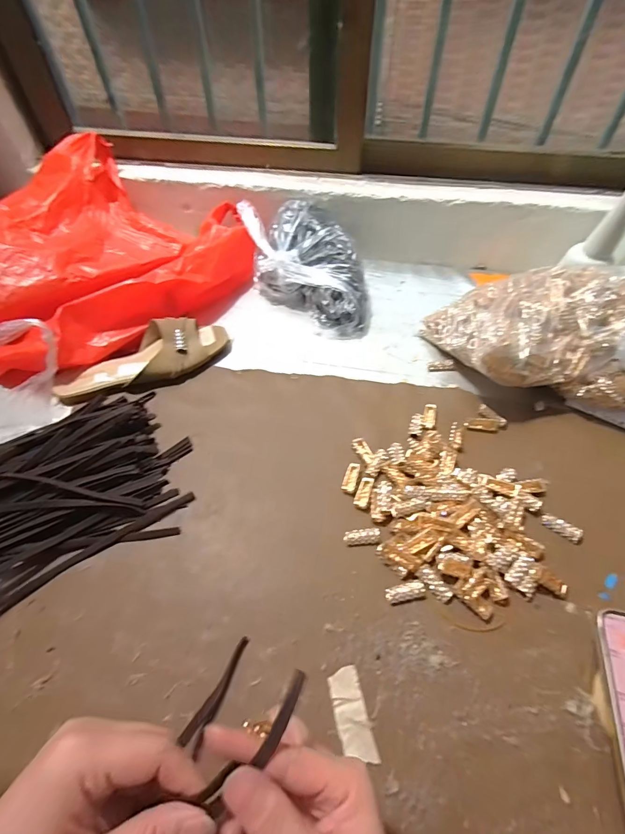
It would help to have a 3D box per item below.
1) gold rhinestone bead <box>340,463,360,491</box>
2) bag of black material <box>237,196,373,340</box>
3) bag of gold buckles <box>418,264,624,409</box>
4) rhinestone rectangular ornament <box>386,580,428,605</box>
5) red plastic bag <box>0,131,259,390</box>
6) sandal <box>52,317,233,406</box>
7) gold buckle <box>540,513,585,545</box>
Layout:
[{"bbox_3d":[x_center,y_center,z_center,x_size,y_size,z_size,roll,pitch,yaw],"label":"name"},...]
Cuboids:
[{"bbox_3d":[0.044,0.069,0.432,0.015,0.004,0.035,15,54,11],"label":"gold rhinestone bead"},{"bbox_3d":[-0.009,-0.247,0.623,0.146,0.099,0.266,-22,55,-16],"label":"bag of black material"},{"bbox_3d":[0.308,-0.104,0.491,0.283,0.120,0.180,3,52,3],"label":"bag of gold buckles"},{"bbox_3d":[0.089,0.166,0.357,0.039,0.004,0.016,-11,53,-8],"label":"rhinestone rectangular ornament"},{"bbox_3d":[-0.341,-0.259,0.599,0.356,0.149,0.471,25,56,18],"label":"red plastic bag"},{"bbox_3d":[-0.233,-0.085,0.526,0.228,0.049,0.099,-13,53,-10],"label":"sandal"},{"bbox_3d":[0.262,0.116,0.392,0.040,0.008,0.014,33,59,23],"label":"gold buckle"}]

